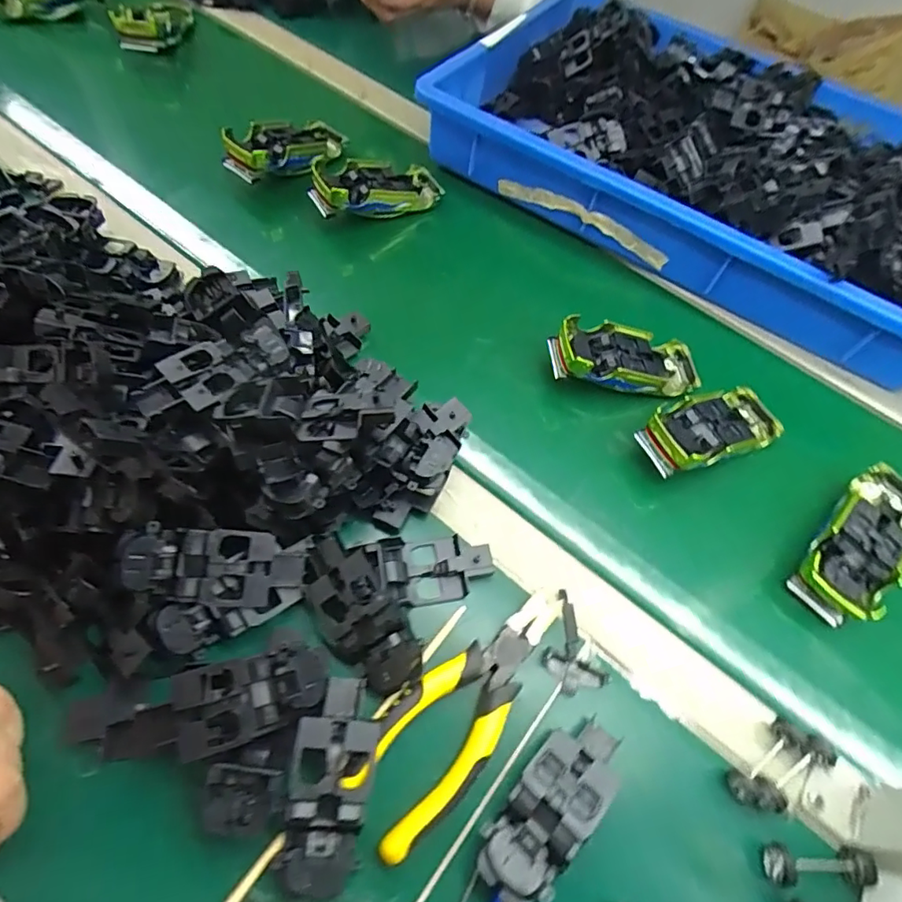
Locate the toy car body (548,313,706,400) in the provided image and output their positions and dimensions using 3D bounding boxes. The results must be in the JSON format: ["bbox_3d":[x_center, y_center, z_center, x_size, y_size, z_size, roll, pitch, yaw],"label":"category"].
[{"bbox_3d":[0.154,-0.077,0.462,0.136,0.031,0.057,5,59,-20],"label":"toy car body"}]

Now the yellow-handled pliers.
[{"bbox_3d":[0.013,0.151,0.320,0.163,0.025,0.060,-36,71,-22],"label":"yellow-handled pliers"}]

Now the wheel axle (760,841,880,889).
[{"bbox_3d":[0.207,0.232,0.299,0.058,0.015,0.020,5,61,-3],"label":"wheel axle"}]

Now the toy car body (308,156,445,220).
[{"bbox_3d":[-0.075,-0.264,0.542,0.138,0.039,0.052,-21,62,-33],"label":"toy car body"}]

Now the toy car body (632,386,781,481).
[{"bbox_3d":[0.215,-0.019,0.434,0.130,0.030,0.056,-16,62,-27],"label":"toy car body"}]

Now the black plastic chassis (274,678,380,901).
[{"bbox_3d":[-0.064,0.178,0.289,0.040,0.026,0.099,8,61,-1],"label":"black plastic chassis"}]

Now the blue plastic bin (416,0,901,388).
[{"bbox_3d":[0.275,-0.318,0.558,0.540,0.104,0.337,30,63,11],"label":"blue plastic bin"}]

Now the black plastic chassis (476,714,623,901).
[{"bbox_3d":[0.058,0.195,0.297,0.042,0.030,0.098,40,65,15],"label":"black plastic chassis"}]

